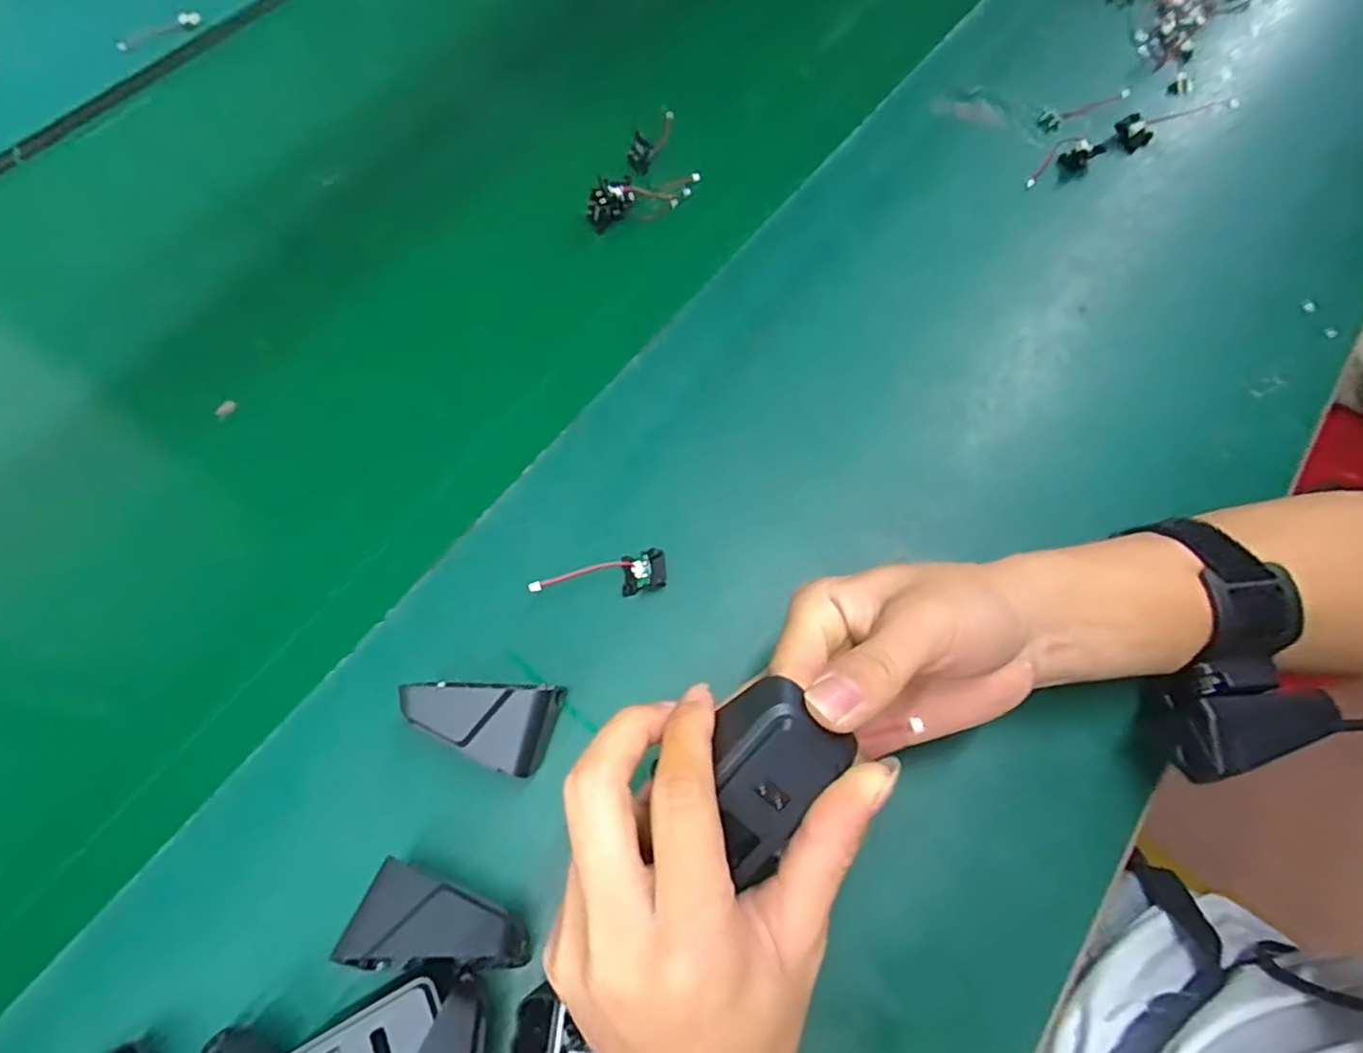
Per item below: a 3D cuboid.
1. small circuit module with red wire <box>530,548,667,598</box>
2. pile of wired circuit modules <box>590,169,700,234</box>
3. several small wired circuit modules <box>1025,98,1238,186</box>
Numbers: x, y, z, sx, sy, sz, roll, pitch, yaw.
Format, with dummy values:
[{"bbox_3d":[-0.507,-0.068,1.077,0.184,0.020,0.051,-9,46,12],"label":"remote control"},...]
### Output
[{"bbox_3d":[-0.042,0.027,0.355,0.068,0.013,0.019,-10,66,-3],"label":"small circuit module with red wire"},{"bbox_3d":[-0.026,-0.225,0.478,0.078,0.031,0.014,-7,66,-2],"label":"pile of wired circuit modules"},{"bbox_3d":[0.318,-0.281,0.499,0.173,0.013,0.024,-23,68,-9],"label":"several small wired circuit modules"}]

